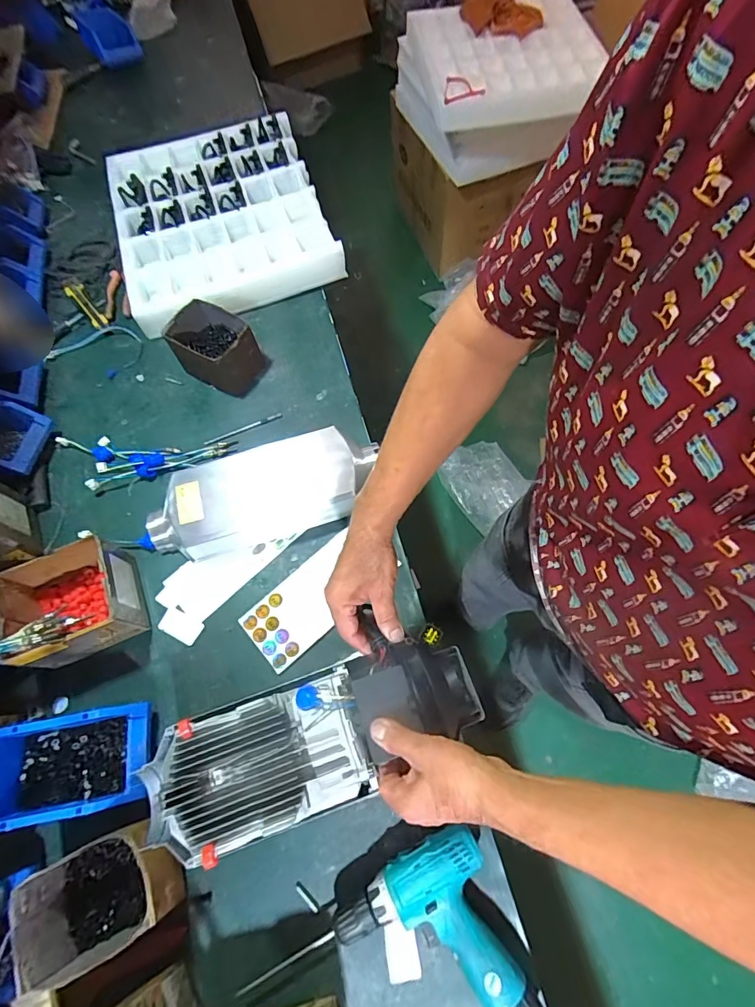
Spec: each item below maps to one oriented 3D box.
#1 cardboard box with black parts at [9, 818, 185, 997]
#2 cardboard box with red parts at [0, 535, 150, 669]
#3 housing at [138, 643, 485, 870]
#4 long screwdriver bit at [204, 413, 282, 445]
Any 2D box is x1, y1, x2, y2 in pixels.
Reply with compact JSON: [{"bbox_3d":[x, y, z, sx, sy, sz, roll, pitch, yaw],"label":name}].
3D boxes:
[{"bbox_3d":[-0.316,0.452,0.524,0.151,0.080,0.109,-27,68,-8],"label":"cardboard box with black parts"},{"bbox_3d":[-0.439,0.145,0.653,0.151,0.095,0.132,-24,67,-7],"label":"cardboard box with red parts"},{"bbox_3d":[-0.056,0.241,0.476,0.350,0.078,0.127,-17,66,-14],"label":"housing"},{"bbox_3d":[-0.245,-0.137,0.824,0.144,0.008,0.010,-24,67,-7],"label":"long screwdriver bit"}]

